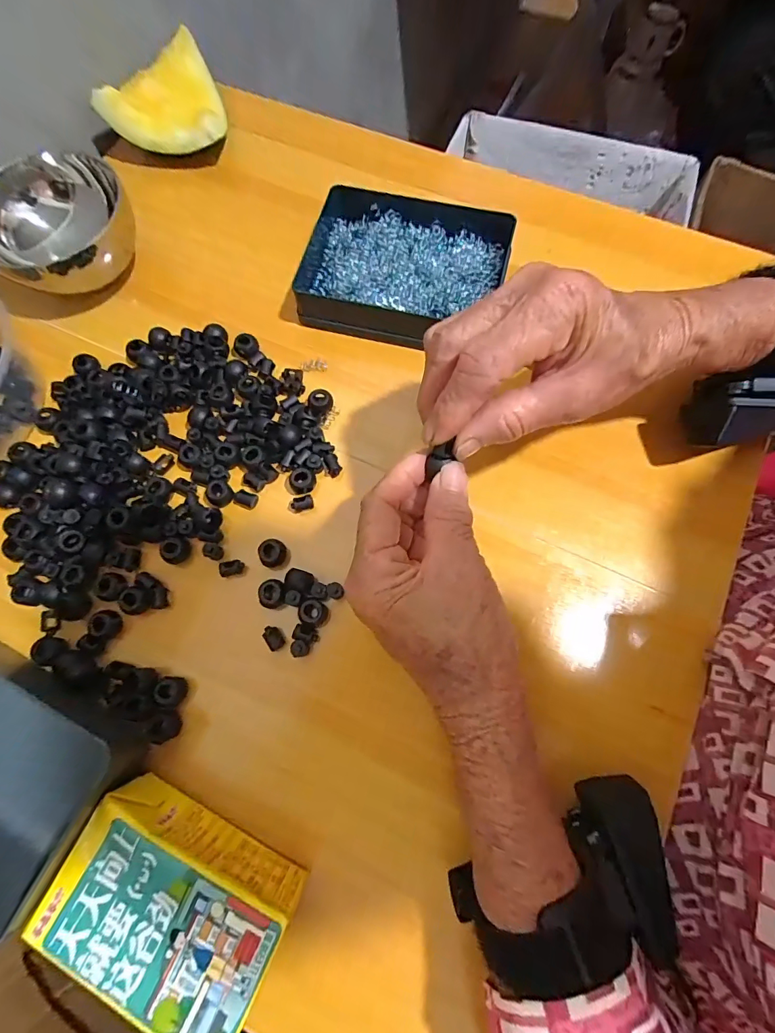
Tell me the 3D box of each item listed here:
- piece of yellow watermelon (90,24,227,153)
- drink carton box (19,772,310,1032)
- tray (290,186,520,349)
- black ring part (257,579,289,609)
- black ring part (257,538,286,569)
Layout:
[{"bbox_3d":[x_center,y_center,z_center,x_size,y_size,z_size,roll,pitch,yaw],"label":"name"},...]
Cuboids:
[{"bbox_3d":[-0.195,-0.359,0.378,0.095,0.040,0.109,-14,74,-3],"label":"piece of yellow watermelon"},{"bbox_3d":[-0.102,0.190,0.214,0.107,0.046,0.066,24,76,8],"label":"drink carton box"},{"bbox_3d":[0.009,-0.188,0.331,0.149,0.030,0.110,14,75,6],"label":"tray"},{"bbox_3d":[-0.071,0.049,0.273,0.018,0.017,0.017,13,74,5],"label":"black ring part"},{"bbox_3d":[-0.073,0.025,0.281,0.017,0.015,0.018,0,74,1],"label":"black ring part"}]

